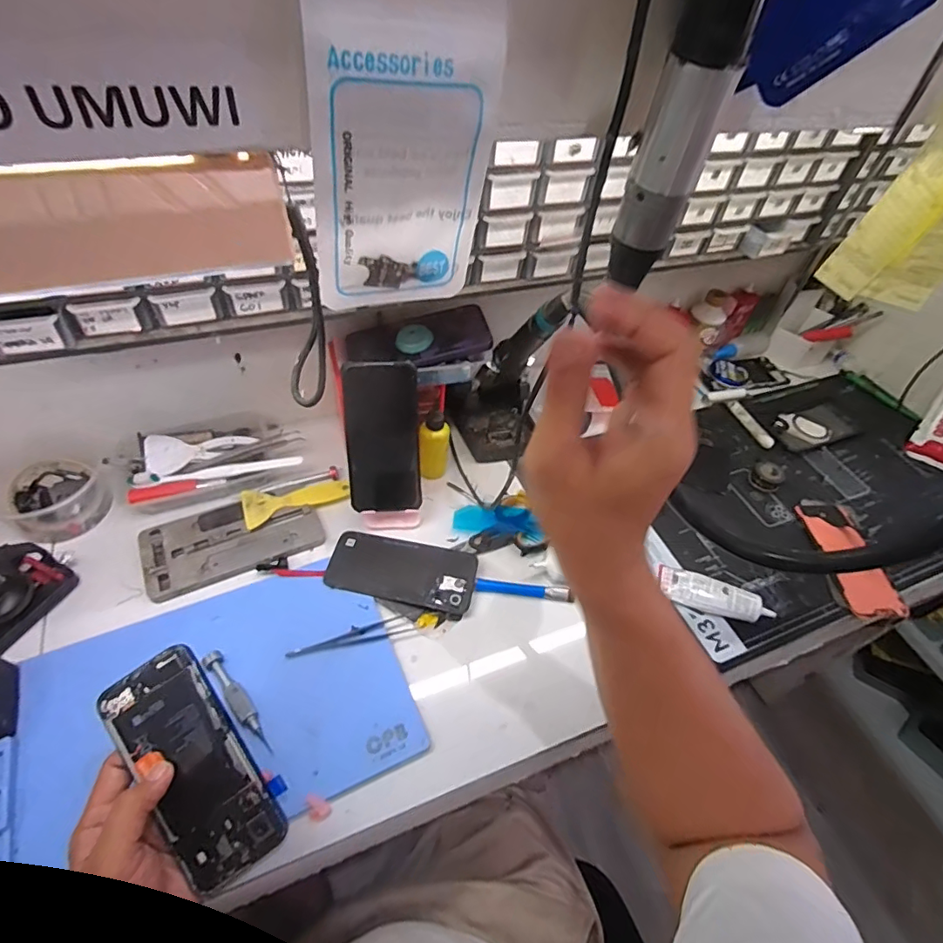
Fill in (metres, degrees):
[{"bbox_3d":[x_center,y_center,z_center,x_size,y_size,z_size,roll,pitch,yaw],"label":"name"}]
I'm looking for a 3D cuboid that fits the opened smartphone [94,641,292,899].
[{"bbox_3d":[-0.201,0.212,0.379,0.070,0.009,0.160,-36,82,-7],"label":"opened smartphone"}]

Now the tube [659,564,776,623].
[{"bbox_3d":[0.268,0.136,0.578,0.114,0.023,0.039,21,51,11],"label":"tube"}]

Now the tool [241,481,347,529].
[{"bbox_3d":[-0.202,0.033,0.613,0.119,0.008,0.049,-12,53,-16],"label":"tool"}]

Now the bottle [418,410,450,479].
[{"bbox_3d":[-0.045,-0.037,0.647,0.035,0.099,0.044,4,50,-3],"label":"bottle"}]

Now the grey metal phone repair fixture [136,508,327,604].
[{"bbox_3d":[-0.259,0.077,0.574,0.179,0.007,0.087,-14,53,-18],"label":"grey metal phone repair fixture"}]

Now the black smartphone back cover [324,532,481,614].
[{"bbox_3d":[-0.075,0.106,0.572,0.159,0.006,0.077,12,50,3],"label":"black smartphone back cover"}]

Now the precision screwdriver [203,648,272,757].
[{"bbox_3d":[-0.207,0.200,0.464,0.016,0.019,0.105,-33,61,-29],"label":"precision screwdriver"}]

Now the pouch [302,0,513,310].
[{"bbox_3d":[-0.028,-0.134,0.228,0.079,0.136,0.012,-15,54,-18],"label":"pouch"}]

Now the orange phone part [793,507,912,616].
[{"bbox_3d":[0.465,0.103,0.642,0.069,0.014,0.154,2,50,-5],"label":"orange phone part"}]

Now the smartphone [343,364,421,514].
[{"bbox_3d":[-0.095,-0.034,0.565,0.076,0.163,0.012,-4,17,-10],"label":"smartphone"}]

